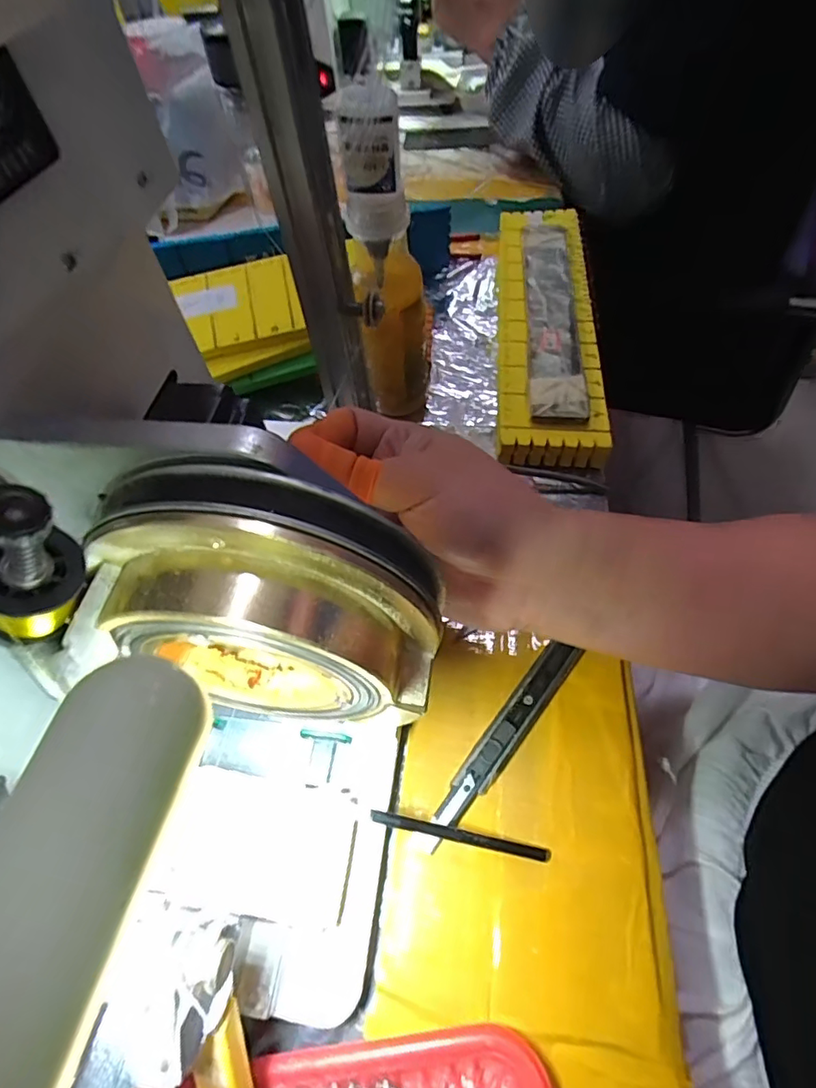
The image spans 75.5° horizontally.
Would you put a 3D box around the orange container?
[{"bbox_3d":[-0.009,-0.153,0.398,0.051,0.123,0.039,-6,57,-1],"label":"orange container"}]

